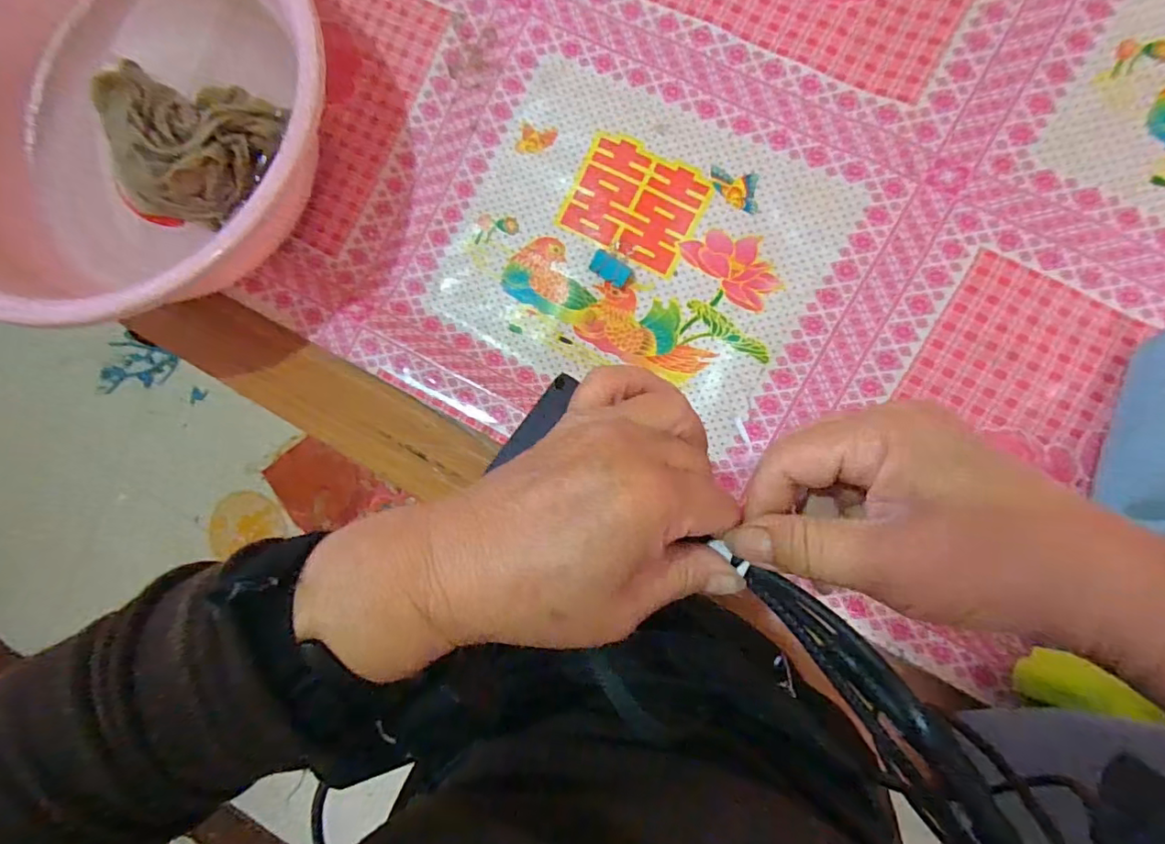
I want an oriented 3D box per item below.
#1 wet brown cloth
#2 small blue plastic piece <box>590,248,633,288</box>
[{"bbox_3d":[-0.312,-0.217,0.444,0.121,0.055,0.116,25,97,8],"label":"wet brown cloth"},{"bbox_3d":[0.022,-0.125,0.457,0.034,0.004,0.018,33,97,6],"label":"small blue plastic piece"}]

